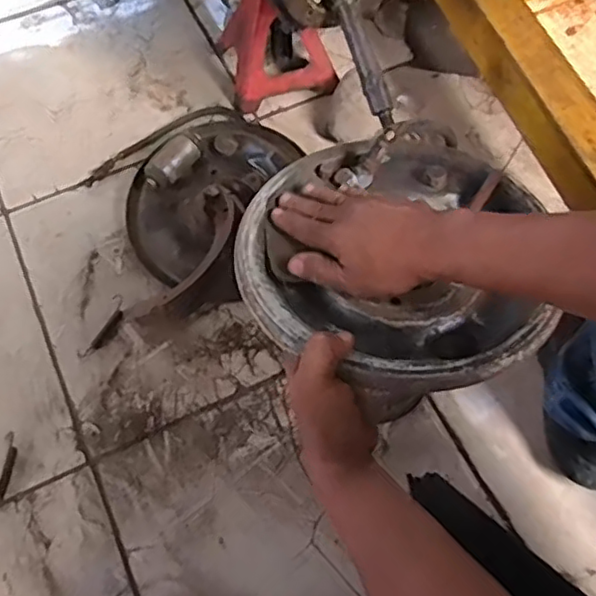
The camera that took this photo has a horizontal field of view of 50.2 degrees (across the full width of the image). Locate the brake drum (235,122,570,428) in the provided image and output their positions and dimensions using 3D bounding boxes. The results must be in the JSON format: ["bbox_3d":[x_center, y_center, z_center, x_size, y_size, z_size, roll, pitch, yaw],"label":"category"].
[{"bbox_3d":[0.085,-0.042,0.541,0.265,0.059,0.260,0,65,-1],"label":"brake drum"}]

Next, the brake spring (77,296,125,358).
[{"bbox_3d":[-0.262,0.040,0.861,0.028,0.016,0.097,25,67,10],"label":"brake spring"}]

